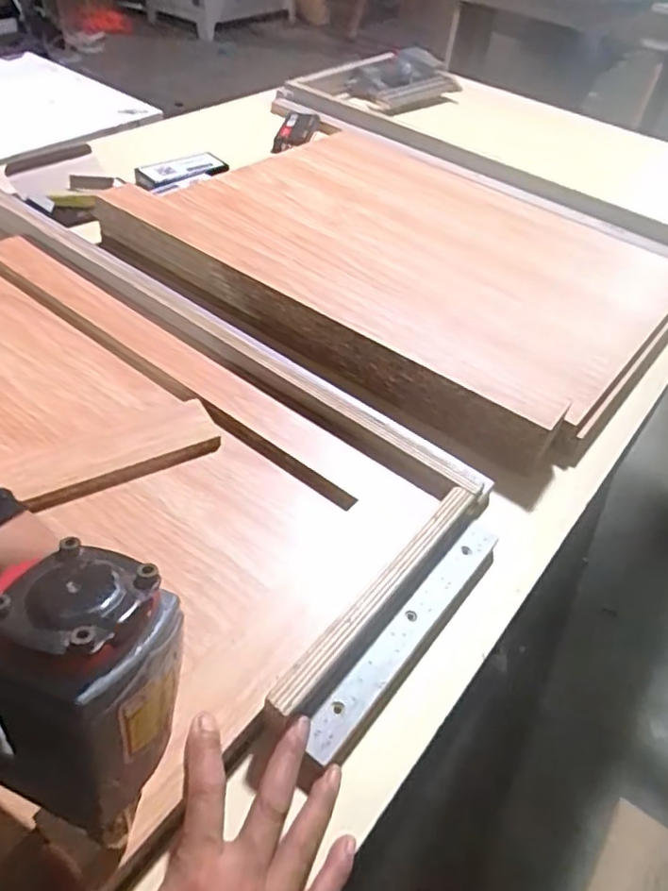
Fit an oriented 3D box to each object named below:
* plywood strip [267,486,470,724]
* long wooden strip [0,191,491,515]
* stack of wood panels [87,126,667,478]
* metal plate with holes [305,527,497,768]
[{"bbox_3d":[0.034,0.101,0.436,0.016,0.032,0.223,33,54,21],"label":"plywood strip"},{"bbox_3d":[-0.243,-0.195,0.681,0.947,0.024,0.046,32,54,21],"label":"long wooden strip"},{"bbox_3d":[0.107,-0.249,0.780,0.596,0.062,0.494,33,54,22],"label":"stack of wood panels"},{"bbox_3d":[0.052,0.126,0.428,0.023,0.012,0.211,33,51,22],"label":"metal plate with holes"}]

